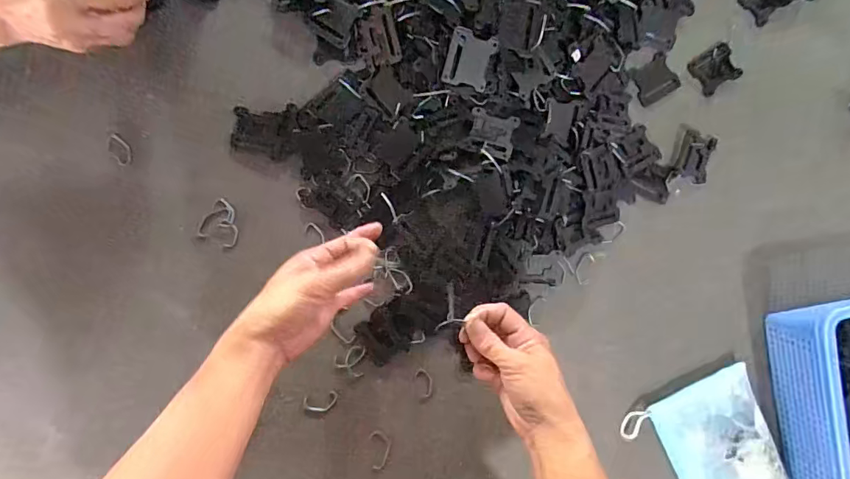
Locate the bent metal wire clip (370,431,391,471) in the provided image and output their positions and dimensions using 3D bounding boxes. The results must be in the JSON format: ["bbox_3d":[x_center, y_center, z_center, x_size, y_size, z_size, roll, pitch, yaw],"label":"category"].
[{"bbox_3d":[-0.046,0.221,0.484,0.021,0.004,0.042,-7,91,-5],"label":"bent metal wire clip"}]

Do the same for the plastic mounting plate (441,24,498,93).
[{"bbox_3d":[0.043,-0.172,0.443,0.044,0.004,0.050,12,111,-11],"label":"plastic mounting plate"}]

